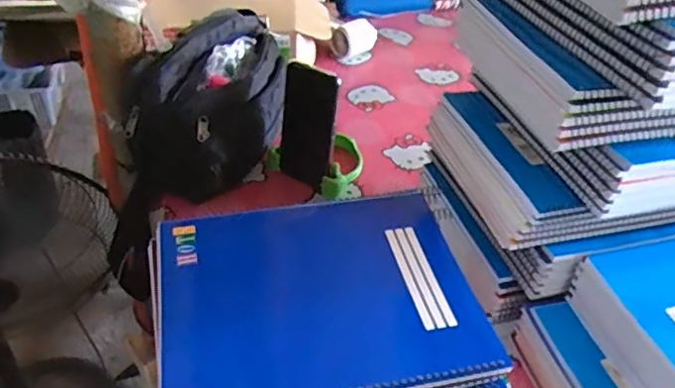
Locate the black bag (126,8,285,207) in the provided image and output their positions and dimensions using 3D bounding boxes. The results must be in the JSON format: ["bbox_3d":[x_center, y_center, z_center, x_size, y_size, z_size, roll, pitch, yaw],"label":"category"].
[{"bbox_3d":[-0.151,-0.125,0.749,0.121,0.161,0.262,22,43,19],"label":"black bag"}]

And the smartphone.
[{"bbox_3d":[-0.038,-0.086,0.719,0.075,0.154,0.016,23,34,21],"label":"smartphone"}]

